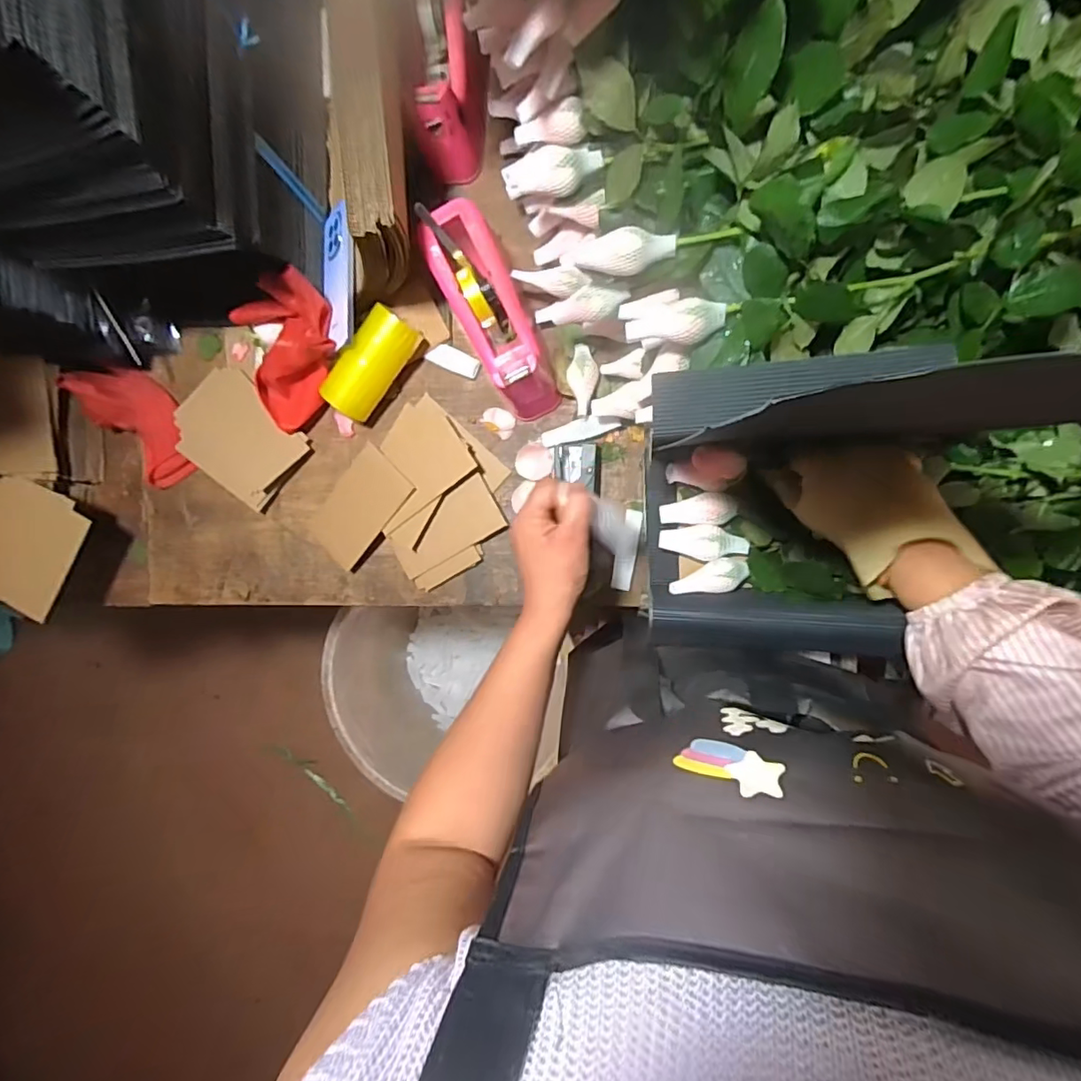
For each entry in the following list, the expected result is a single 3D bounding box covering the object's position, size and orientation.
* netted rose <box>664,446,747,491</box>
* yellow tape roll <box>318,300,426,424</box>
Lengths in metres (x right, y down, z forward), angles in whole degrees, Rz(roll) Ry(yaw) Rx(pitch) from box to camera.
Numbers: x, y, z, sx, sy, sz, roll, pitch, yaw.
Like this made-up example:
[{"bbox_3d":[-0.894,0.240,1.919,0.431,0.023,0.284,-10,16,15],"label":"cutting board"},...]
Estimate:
[{"bbox_3d":[0.152,-0.066,0.494,0.065,0.030,0.036,12,96,8],"label":"netted rose"},{"bbox_3d":[-0.191,-0.199,0.617,0.050,0.058,0.127,41,99,4],"label":"yellow tape roll"}]

